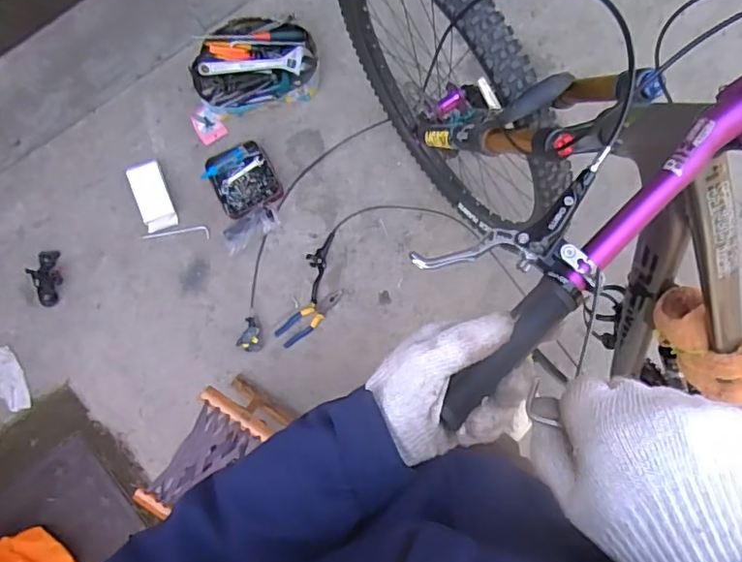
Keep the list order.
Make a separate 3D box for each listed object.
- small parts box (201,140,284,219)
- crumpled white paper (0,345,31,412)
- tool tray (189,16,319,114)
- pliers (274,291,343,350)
[{"bbox_3d":[-0.315,-0.252,1.379,0.155,0.050,0.162,-34,85,-5],"label":"small parts box"},{"bbox_3d":[-0.876,0.246,1.315,0.108,0.020,0.153,-32,85,-5],"label":"crumpled white paper"},{"bbox_3d":[-0.290,-0.549,1.390,0.310,0.091,0.231,-11,84,-3],"label":"tool tray"},{"bbox_3d":[-0.147,0.089,1.372,0.191,0.021,0.061,-37,86,-5],"label":"pliers"}]

